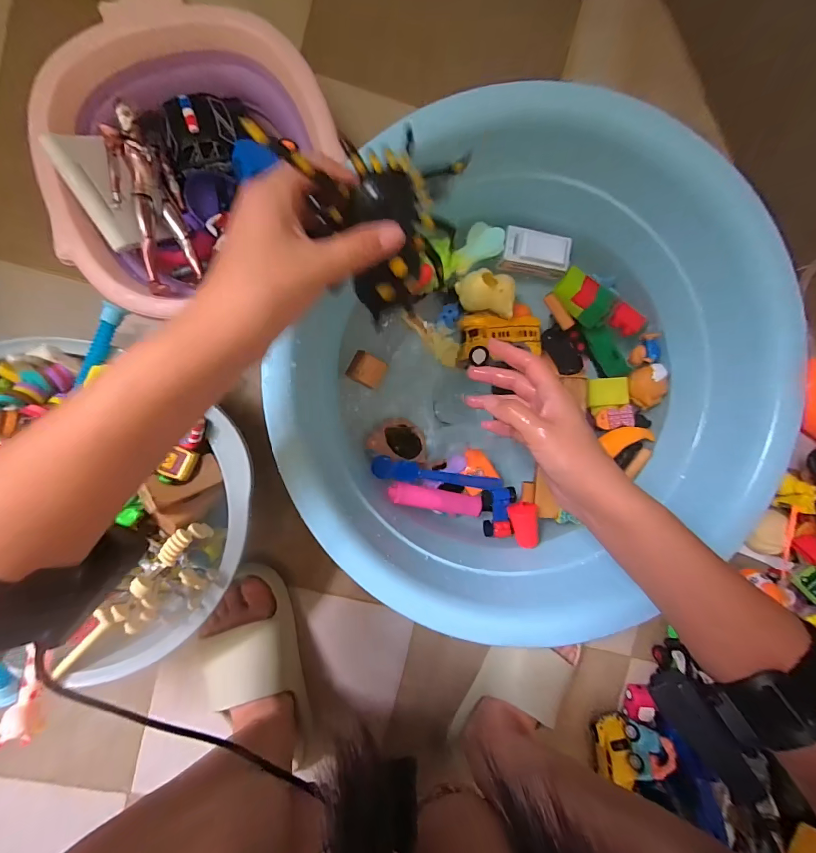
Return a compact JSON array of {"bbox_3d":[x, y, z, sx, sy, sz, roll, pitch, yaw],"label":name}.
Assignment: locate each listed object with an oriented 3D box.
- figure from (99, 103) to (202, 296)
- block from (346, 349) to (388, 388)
[{"bbox_3d":[-0.244,-0.210,0.368,0.045,0.029,0.159,-17,96,-4],"label":"figure"},{"bbox_3d":[-0.043,-0.060,0.413,0.035,0.031,0.031,29,92,-7],"label":"block"}]

